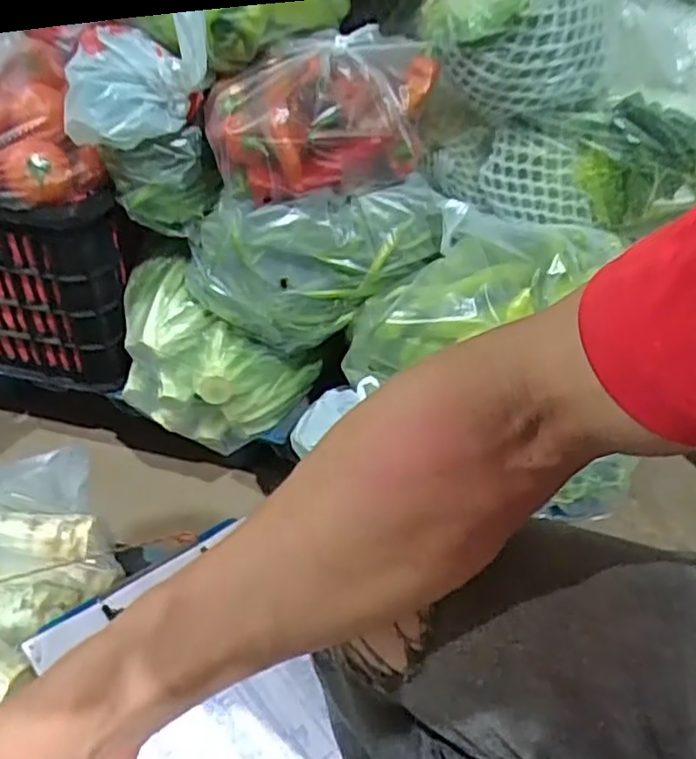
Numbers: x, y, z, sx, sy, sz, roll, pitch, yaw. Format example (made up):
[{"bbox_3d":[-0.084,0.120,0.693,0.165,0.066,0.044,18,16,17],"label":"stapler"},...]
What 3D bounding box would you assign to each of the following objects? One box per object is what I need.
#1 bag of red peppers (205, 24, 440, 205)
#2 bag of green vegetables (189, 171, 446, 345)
[{"bbox_3d":[-0.025,-0.284,0.730,0.241,0.152,0.116,-2,42,-6],"label":"bag of red peppers"},{"bbox_3d":[-0.035,-0.131,0.784,0.285,0.147,0.109,-6,42,-9],"label":"bag of green vegetables"}]

